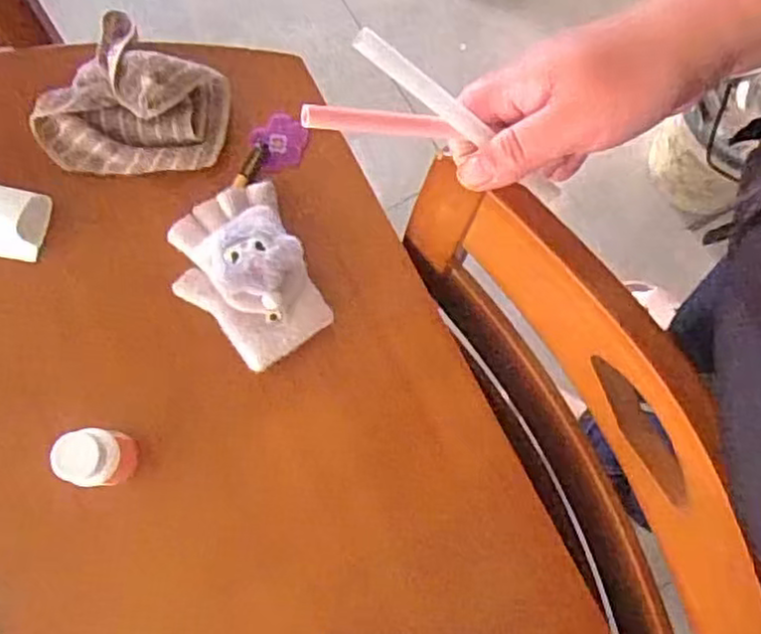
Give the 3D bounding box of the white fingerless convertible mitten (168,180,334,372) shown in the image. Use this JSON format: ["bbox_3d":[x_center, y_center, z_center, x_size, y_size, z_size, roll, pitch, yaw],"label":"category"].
[{"bbox_3d":[-0.097,-0.031,0.499,0.088,0.046,0.126,-25,79,-4],"label":"white fingerless convertible mitten"}]

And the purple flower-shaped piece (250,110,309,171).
[{"bbox_3d":[-0.076,-0.134,0.540,0.042,0.009,0.040,0,84,4],"label":"purple flower-shaped piece"}]

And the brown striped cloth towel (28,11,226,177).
[{"bbox_3d":[-0.182,-0.152,0.524,0.120,0.045,0.112,29,81,7],"label":"brown striped cloth towel"}]

